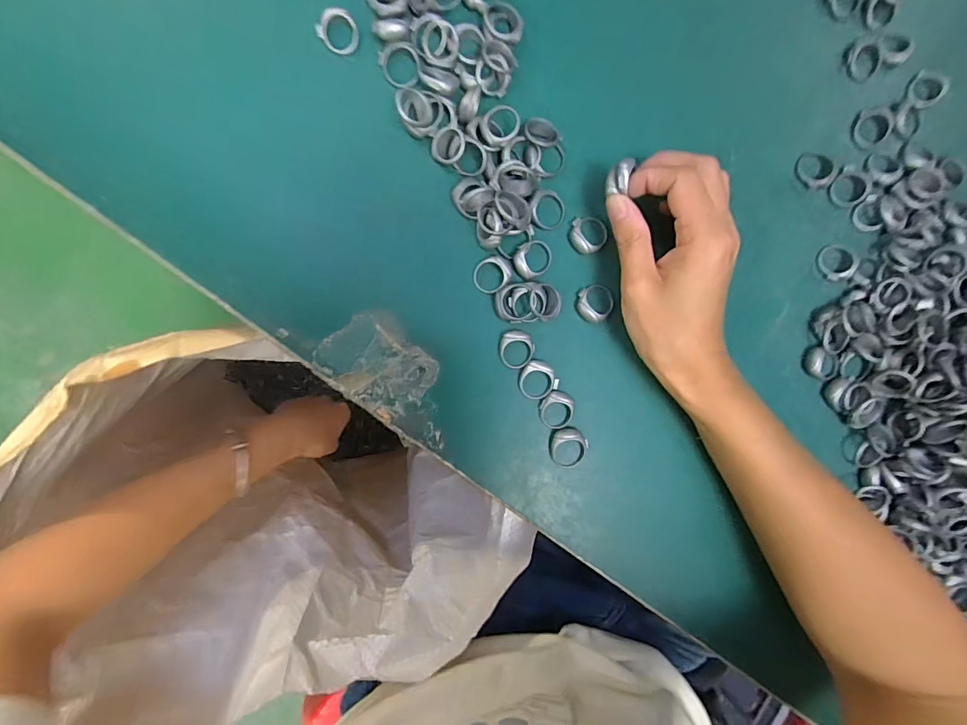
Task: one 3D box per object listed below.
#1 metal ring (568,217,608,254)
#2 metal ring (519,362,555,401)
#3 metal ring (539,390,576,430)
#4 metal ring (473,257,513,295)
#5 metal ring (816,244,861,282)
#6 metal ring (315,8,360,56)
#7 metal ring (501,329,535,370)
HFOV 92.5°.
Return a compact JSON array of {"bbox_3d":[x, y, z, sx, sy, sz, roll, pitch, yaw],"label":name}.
[{"bbox_3d":[0.065,-0.080,0.286,0.024,0.007,0.023,0,92,-5],"label":"metal ring"},{"bbox_3d":[0.033,0.011,0.285,0.021,0.006,0.024,6,91,-5],"label":"metal ring"},{"bbox_3d":[0.046,0.029,0.288,0.024,0.008,0.022,0,92,-5],"label":"metal ring"},{"bbox_3d":[0.005,-0.053,0.280,0.025,0.004,0.021,-33,86,18],"label":"metal ring"},{"bbox_3d":[0.234,-0.066,0.304,0.022,0.008,0.023,0,92,-5],"label":"metal ring"},{"bbox_3d":[-0.084,-0.193,0.270,0.022,0.004,0.022,-3,113,-6],"label":"metal ring"},{"bbox_3d":[0.020,-0.008,0.282,0.020,0.006,0.023,4,92,-5],"label":"metal ring"}]

